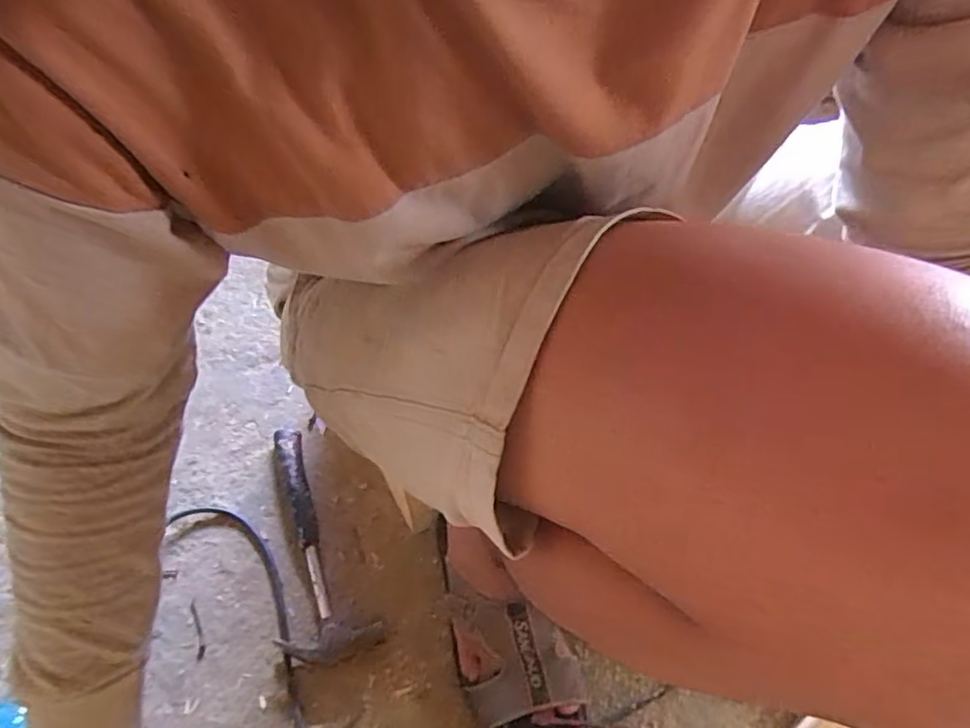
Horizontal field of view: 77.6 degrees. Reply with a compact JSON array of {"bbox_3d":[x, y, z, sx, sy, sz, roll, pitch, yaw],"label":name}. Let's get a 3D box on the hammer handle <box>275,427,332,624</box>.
[{"bbox_3d":[-0.199,0.163,0.652,0.027,0.022,0.217,-15,55,-13],"label":"hammer handle"}]

